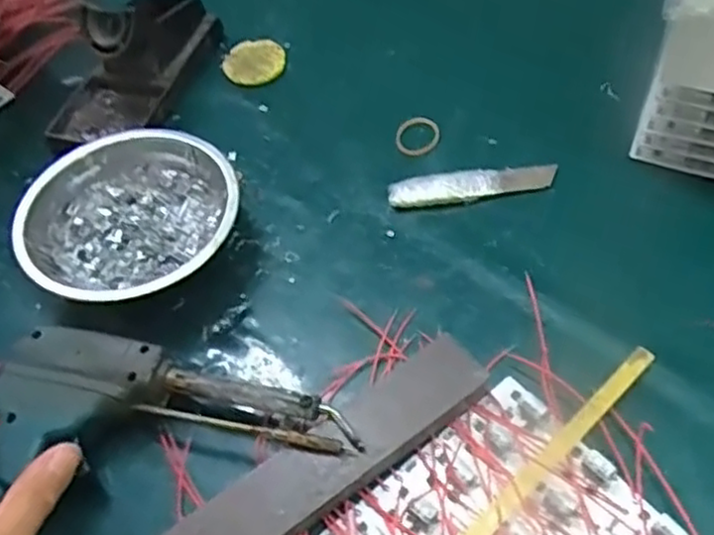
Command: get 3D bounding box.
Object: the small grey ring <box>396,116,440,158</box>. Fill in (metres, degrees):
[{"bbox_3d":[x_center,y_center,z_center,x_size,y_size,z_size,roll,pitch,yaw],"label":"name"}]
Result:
[{"bbox_3d":[0.041,-0.088,0.480,0.027,0.006,0.035,23,62,20],"label":"small grey ring"}]

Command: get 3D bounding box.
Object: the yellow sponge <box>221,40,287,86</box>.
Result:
[{"bbox_3d":[-0.075,-0.154,0.537,0.043,0.011,0.048,3,57,8],"label":"yellow sponge"}]

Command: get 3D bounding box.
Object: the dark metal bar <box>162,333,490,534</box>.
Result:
[{"bbox_3d":[-0.022,0.100,0.346,0.202,0.016,0.039,-35,60,-17],"label":"dark metal bar"}]

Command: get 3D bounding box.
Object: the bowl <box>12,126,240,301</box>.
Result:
[{"bbox_3d":[-0.132,-0.028,0.437,0.122,0.048,0.129,-3,56,4],"label":"bowl"}]

